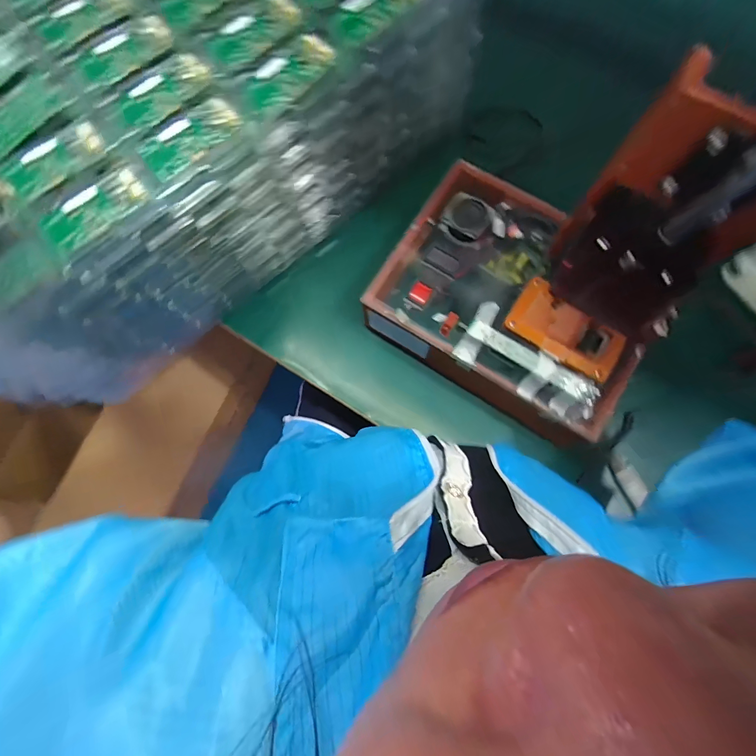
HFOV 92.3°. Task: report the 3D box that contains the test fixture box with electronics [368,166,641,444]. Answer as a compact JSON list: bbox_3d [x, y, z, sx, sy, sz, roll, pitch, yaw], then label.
[{"bbox_3d":[0.172,-0.106,0.456,0.302,0.101,0.235,32,81,7],"label":"test fixture box with electronics"}]

